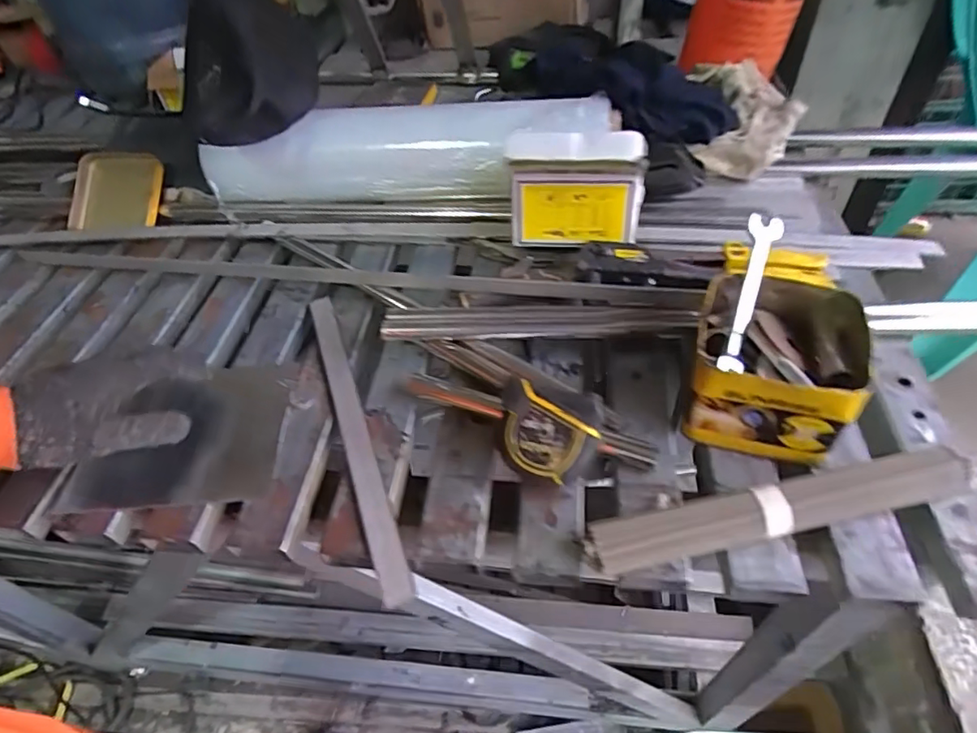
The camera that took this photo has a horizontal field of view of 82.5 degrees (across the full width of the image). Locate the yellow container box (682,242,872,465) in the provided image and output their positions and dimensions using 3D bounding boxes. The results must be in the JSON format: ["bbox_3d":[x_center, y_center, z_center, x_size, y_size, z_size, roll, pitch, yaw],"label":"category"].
[{"bbox_3d":[0.235,0.000,0.452,0.133,0.088,0.120,14,51,18],"label":"yellow container box"}]

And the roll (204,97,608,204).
[{"bbox_3d":[-0.107,-0.260,0.682,0.488,0.095,0.092,2,48,8],"label":"roll"}]

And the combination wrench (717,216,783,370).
[{"bbox_3d":[0.214,-0.060,0.460,0.024,0.011,0.132,15,86,19],"label":"combination wrench"}]

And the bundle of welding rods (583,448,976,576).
[{"bbox_3d":[0.212,0.104,0.405,0.284,0.024,0.032,-11,48,-4],"label":"bundle of welding rods"}]

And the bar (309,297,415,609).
[{"bbox_3d":[-0.123,0.050,0.511,0.026,0.010,0.343,-14,48,-17],"label":"bar"}]

